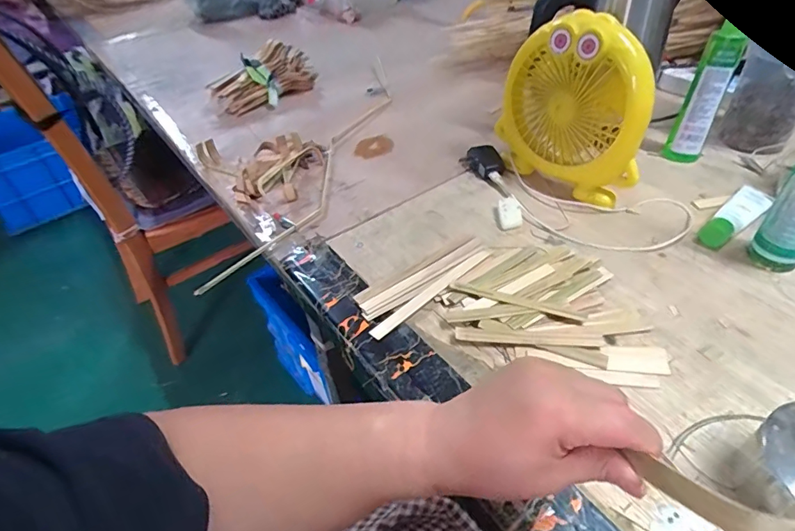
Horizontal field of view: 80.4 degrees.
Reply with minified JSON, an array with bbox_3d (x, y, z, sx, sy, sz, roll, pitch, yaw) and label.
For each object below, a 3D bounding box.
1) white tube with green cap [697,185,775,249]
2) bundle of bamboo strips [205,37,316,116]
[{"bbox_3d":[0.419,-0.063,0.577,0.133,0.023,0.039,-32,48,-25],"label":"white tube with green cap"},{"bbox_3d":[-0.285,-0.400,1.011,0.087,0.090,0.216,27,51,31],"label":"bundle of bamboo strips"}]

